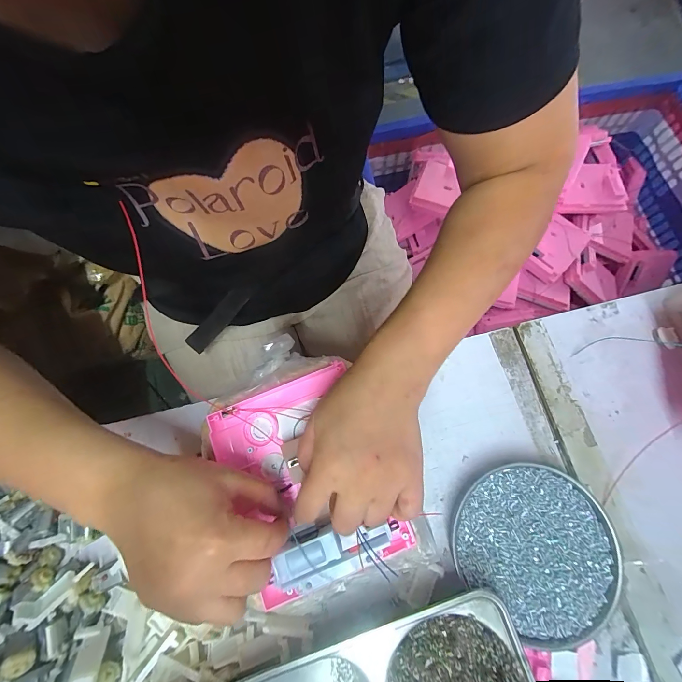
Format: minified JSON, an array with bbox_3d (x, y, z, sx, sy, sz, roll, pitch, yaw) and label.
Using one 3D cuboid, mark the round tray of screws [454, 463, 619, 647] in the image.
[{"bbox_3d":[0.168,0.176,0.284,0.127,0.016,0.124,0,73,0],"label":"round tray of screws"}]

